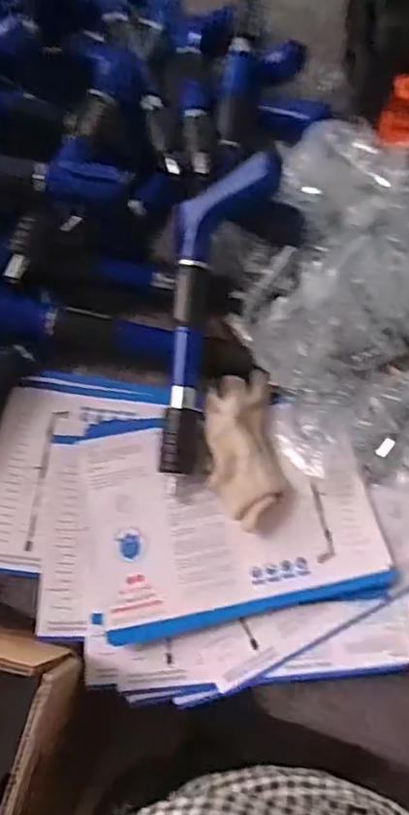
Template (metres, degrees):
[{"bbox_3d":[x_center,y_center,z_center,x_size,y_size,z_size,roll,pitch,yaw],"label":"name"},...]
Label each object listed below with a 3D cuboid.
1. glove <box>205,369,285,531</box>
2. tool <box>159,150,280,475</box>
[{"bbox_3d":[0.039,0.038,0.568,0.071,0.036,0.146,-4,72,-2],"label":"glove"},{"bbox_3d":[-0.001,-0.091,0.573,0.083,0.037,0.305,11,85,3],"label":"tool"}]

